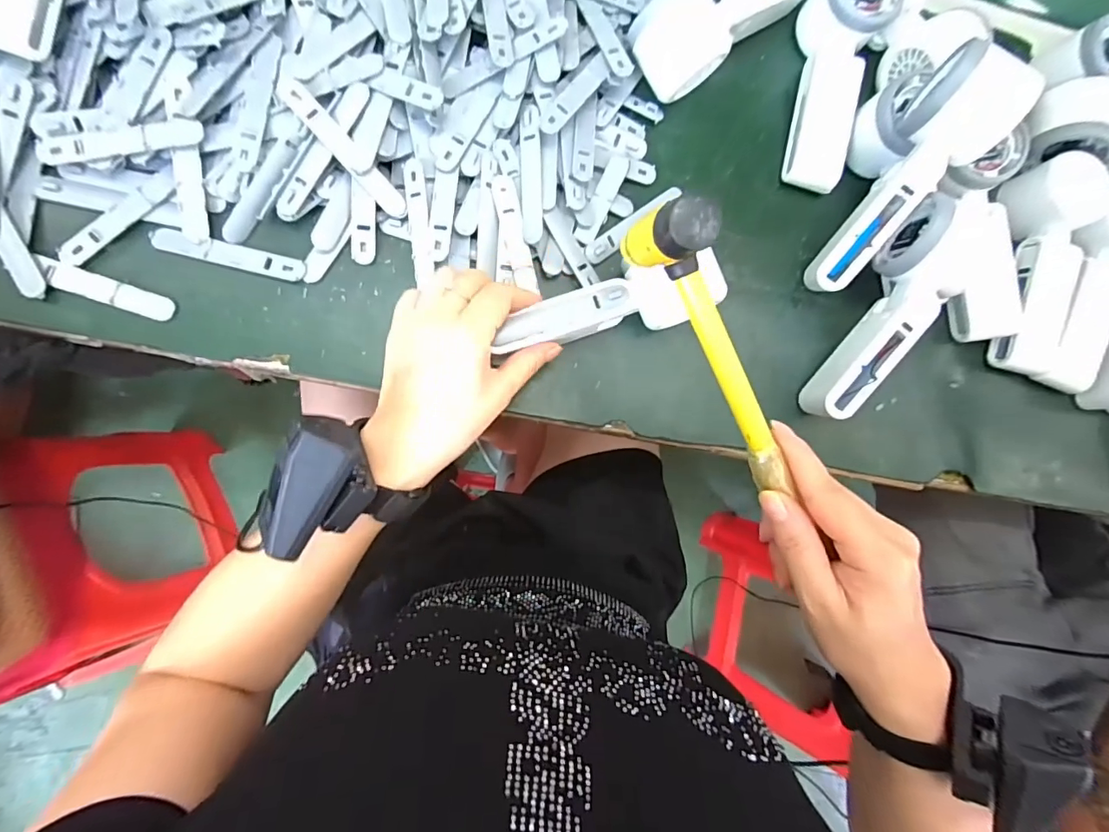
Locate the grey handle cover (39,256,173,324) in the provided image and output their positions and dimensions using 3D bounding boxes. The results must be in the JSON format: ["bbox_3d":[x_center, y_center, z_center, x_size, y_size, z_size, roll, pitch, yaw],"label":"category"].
[{"bbox_3d":[-0.277,-0.077,0.301,0.077,0.004,0.016,18,80,-6],"label":"grey handle cover"}]

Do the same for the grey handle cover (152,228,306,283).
[{"bbox_3d":[-0.211,-0.105,0.316,0.094,0.004,0.016,13,81,-7],"label":"grey handle cover"}]

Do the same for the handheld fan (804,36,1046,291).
[{"bbox_3d":[0.240,-0.164,0.345,0.059,0.057,0.165,32,110,-5],"label":"handheld fan"}]

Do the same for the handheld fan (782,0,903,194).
[{"bbox_3d":[0.220,-0.266,0.387,0.060,0.037,0.174,10,96,-7],"label":"handheld fan"}]

